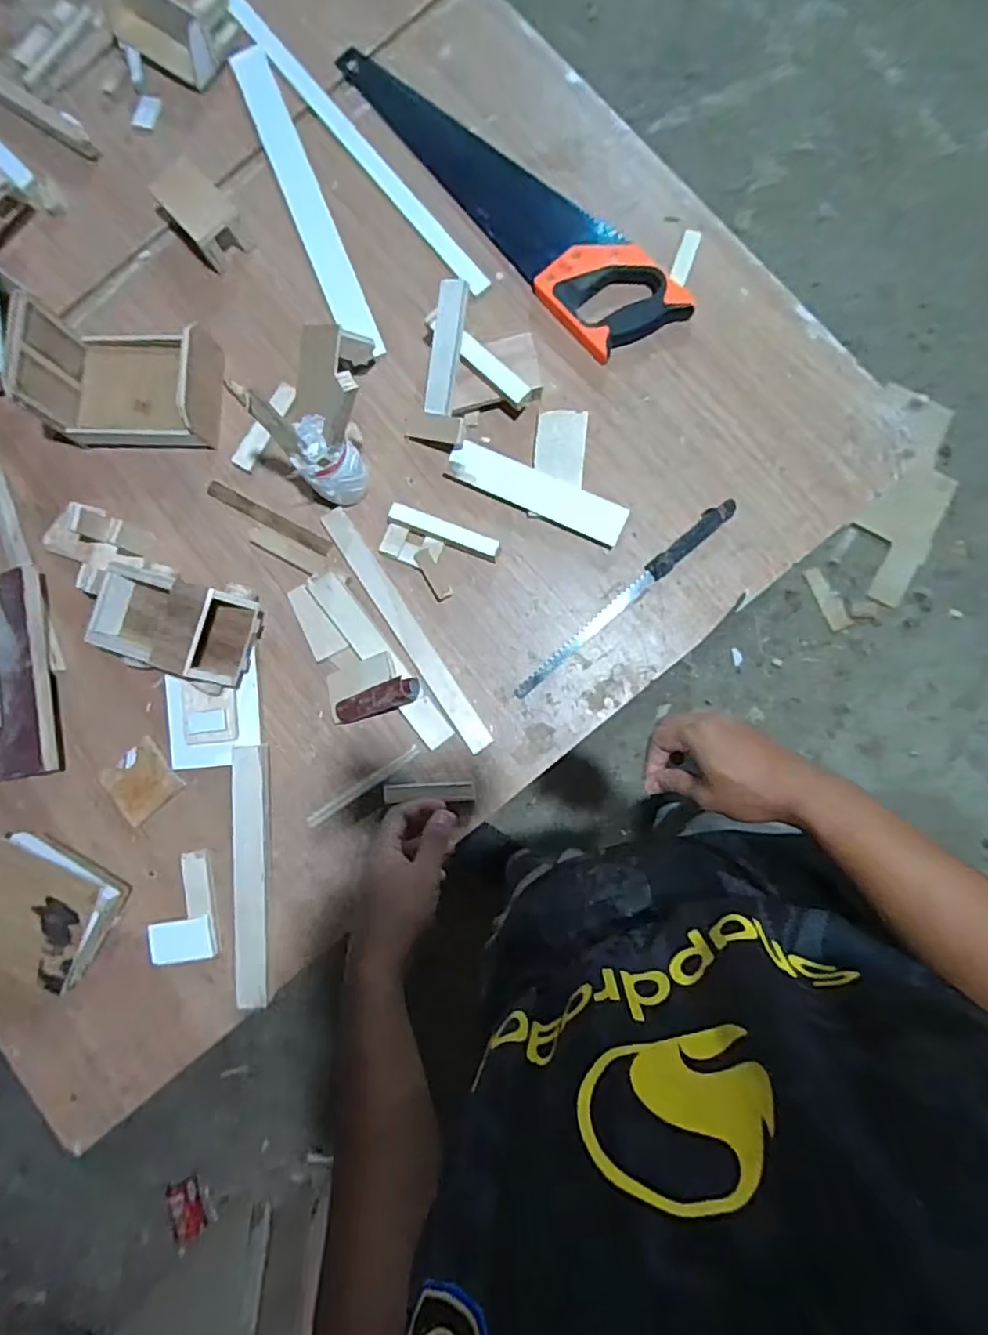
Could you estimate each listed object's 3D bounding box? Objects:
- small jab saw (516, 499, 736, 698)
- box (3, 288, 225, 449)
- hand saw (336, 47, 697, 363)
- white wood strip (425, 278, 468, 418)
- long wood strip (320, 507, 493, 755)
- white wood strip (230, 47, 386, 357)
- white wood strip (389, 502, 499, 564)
[{"bbox_3d":[0.141,-0.073,0.679,0.301,0.024,0.021,-42,84,0],"label":"small jab saw"},{"bbox_3d":[-0.410,-0.324,0.693,0.182,0.103,0.127,3,86,4],"label":"box"},{"bbox_3d":[0.005,-0.555,0.716,0.114,0.032,0.514,-42,84,0],"label":"hand saw"},{"bbox_3d":[-0.051,-0.338,0.667,0.030,0.019,0.128,13,113,5],"label":"white wood strip"},{"bbox_3d":[-0.100,-0.044,0.698,0.031,0.013,0.314,-34,84,1],"label":"long wood strip"},{"bbox_3d":[-0.226,-0.558,0.749,0.043,0.013,0.410,-22,84,2],"label":"white wood strip"},{"bbox_3d":[-0.054,-0.149,0.693,0.127,0.024,0.023,22,88,5],"label":"white wood strip"}]

